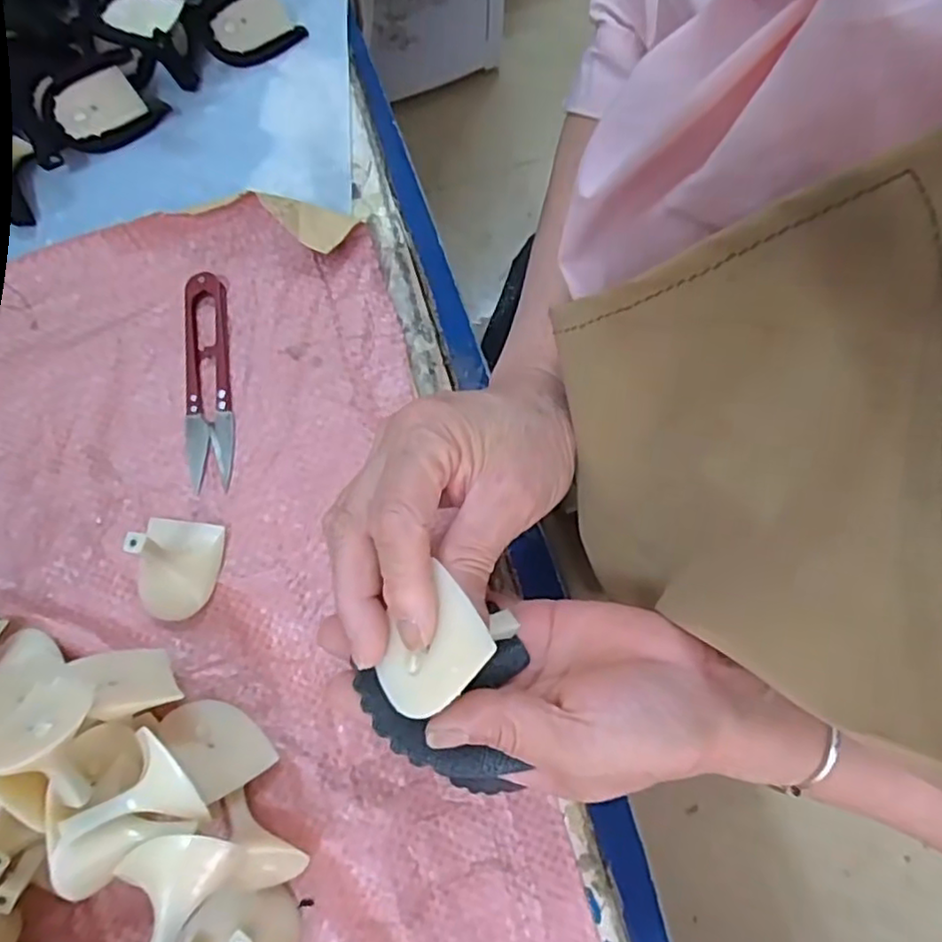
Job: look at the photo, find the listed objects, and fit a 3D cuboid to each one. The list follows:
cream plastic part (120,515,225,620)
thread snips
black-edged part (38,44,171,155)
[{"bbox_3d":[-0.148,0.046,0.321,0.040,0.045,0.048,10,80,1],"label":"cream plastic part"},{"bbox_3d":[-0.142,-0.050,0.358,0.025,0.008,0.116,-5,80,-1],"label":"thread snips"},{"bbox_3d":[-0.207,-0.204,0.376,0.059,0.040,0.016,-29,42,-6],"label":"black-edged part"}]

